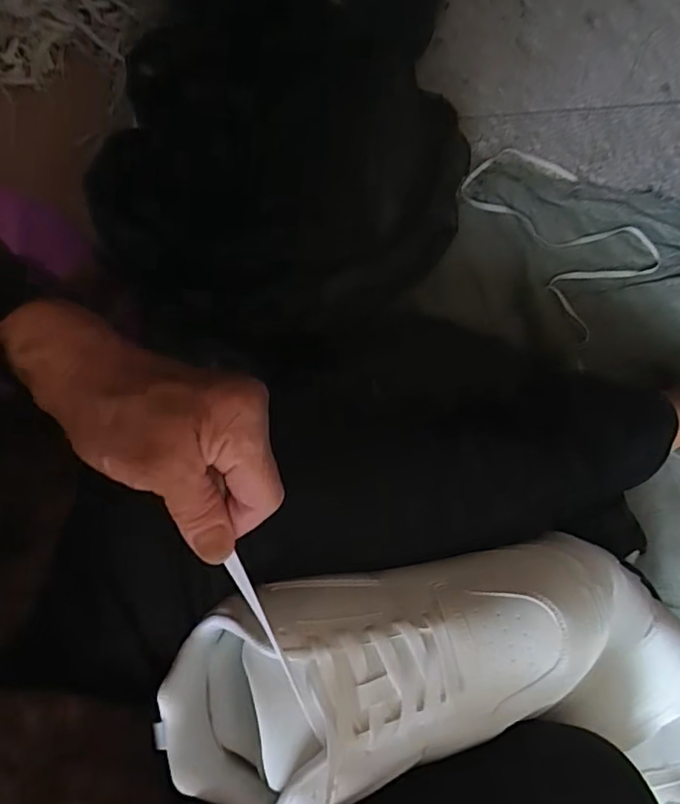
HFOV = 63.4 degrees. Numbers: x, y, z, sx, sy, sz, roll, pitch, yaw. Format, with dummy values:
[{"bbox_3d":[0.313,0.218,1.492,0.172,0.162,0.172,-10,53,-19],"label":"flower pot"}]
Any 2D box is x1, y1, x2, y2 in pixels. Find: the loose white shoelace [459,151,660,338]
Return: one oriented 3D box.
[{"bbox_3d":[0.322,-0.282,0.856,0.179,0.042,0.327,-32,76,-6],"label":"loose white shoelace"}]

